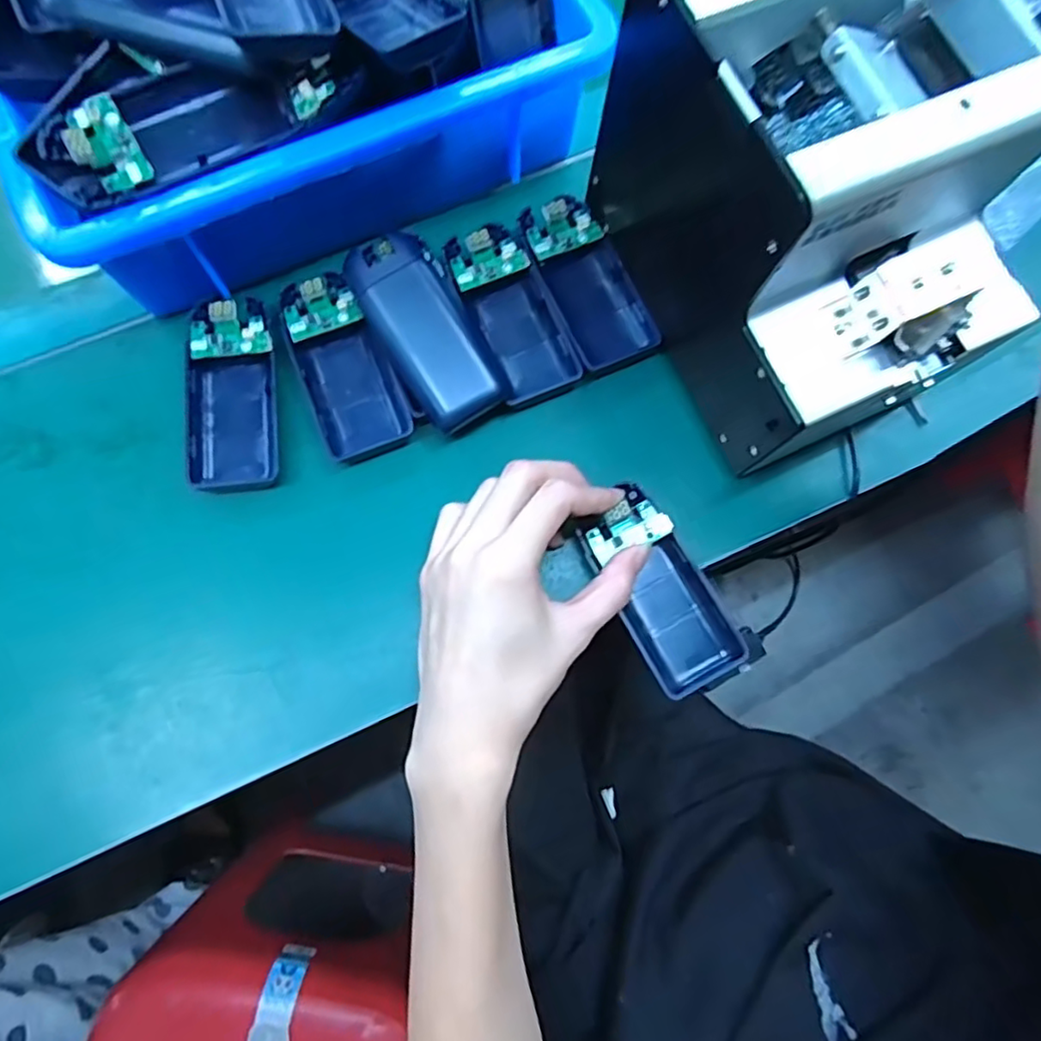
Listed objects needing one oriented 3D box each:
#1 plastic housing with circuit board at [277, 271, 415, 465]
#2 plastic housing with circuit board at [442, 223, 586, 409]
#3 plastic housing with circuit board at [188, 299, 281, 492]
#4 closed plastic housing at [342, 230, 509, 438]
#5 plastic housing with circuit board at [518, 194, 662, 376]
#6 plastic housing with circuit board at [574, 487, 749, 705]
[{"bbox_3d":[-0.094,-0.082,0.334,0.044,0.019,0.101,-22,77,-7],"label":"plastic housing with circuit board"},{"bbox_3d":[-0.005,-0.113,0.343,0.043,0.017,0.101,-22,77,-7],"label":"plastic housing with circuit board"},{"bbox_3d":[-0.149,-0.066,0.329,0.043,0.026,0.099,-3,75,-2],"label":"plastic housing with circuit board"},{"bbox_3d":[-0.047,-0.098,0.331,0.047,0.019,0.102,-31,90,-9],"label":"closed plastic housing"},{"bbox_3d":[0.037,-0.131,0.350,0.047,0.023,0.098,-23,77,-7],"label":"plastic housing with circuit board"},{"bbox_3d":[0.067,0.034,0.315,0.046,0.019,0.099,-28,85,-8],"label":"plastic housing with circuit board"}]

